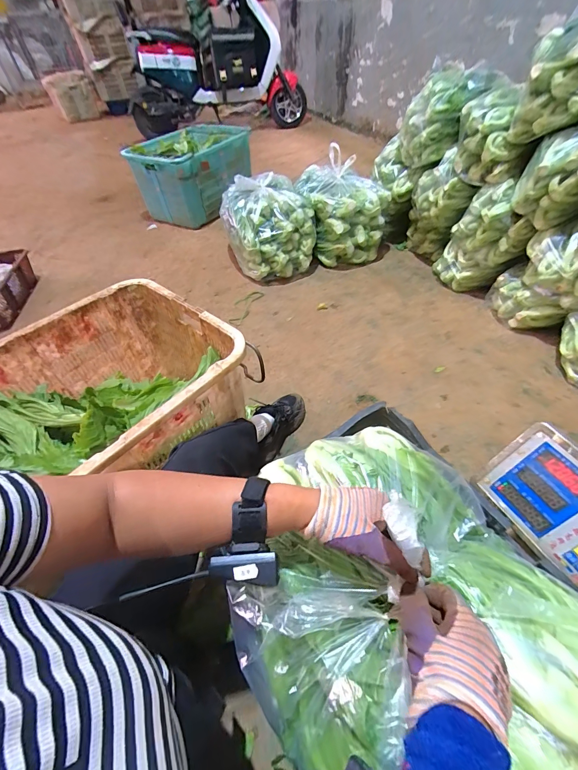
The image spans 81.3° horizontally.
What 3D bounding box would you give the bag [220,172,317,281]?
[{"bbox_3d":[-0.088,-0.696,1.525,0.355,0.331,0.330,-21,51,-13],"label":"bag"}]

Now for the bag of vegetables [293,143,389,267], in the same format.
[{"bbox_3d":[0.240,-0.814,1.591,0.350,0.341,0.388,-17,50,-10],"label":"bag of vegetables"}]

